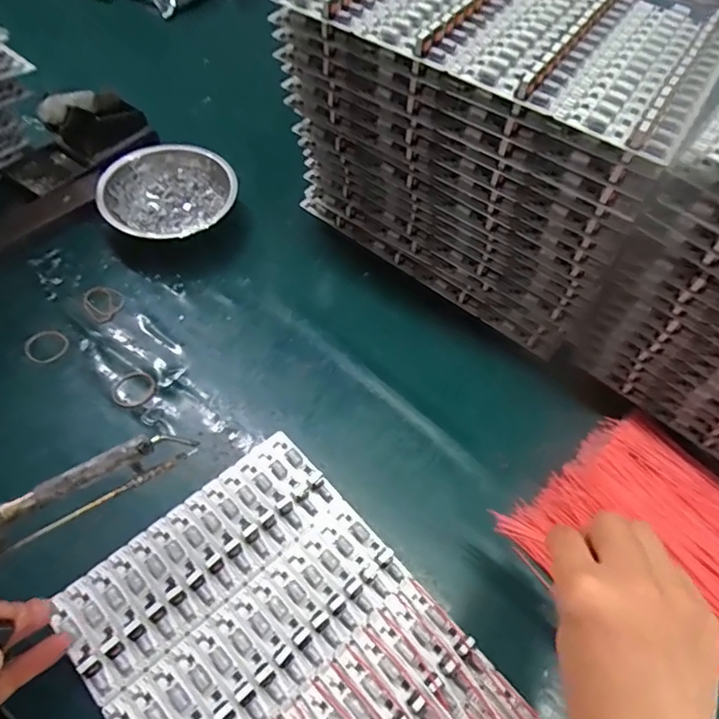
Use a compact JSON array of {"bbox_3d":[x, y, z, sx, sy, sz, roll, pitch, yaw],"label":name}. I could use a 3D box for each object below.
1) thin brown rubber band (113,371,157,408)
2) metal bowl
[{"bbox_3d":[-0.183,0.025,0.444,0.034,0.007,0.032,3,59,-5],"label":"thin brown rubber band"},{"bbox_3d":[-0.185,-0.159,0.544,0.123,0.057,0.123,3,59,-5],"label":"metal bowl"}]

